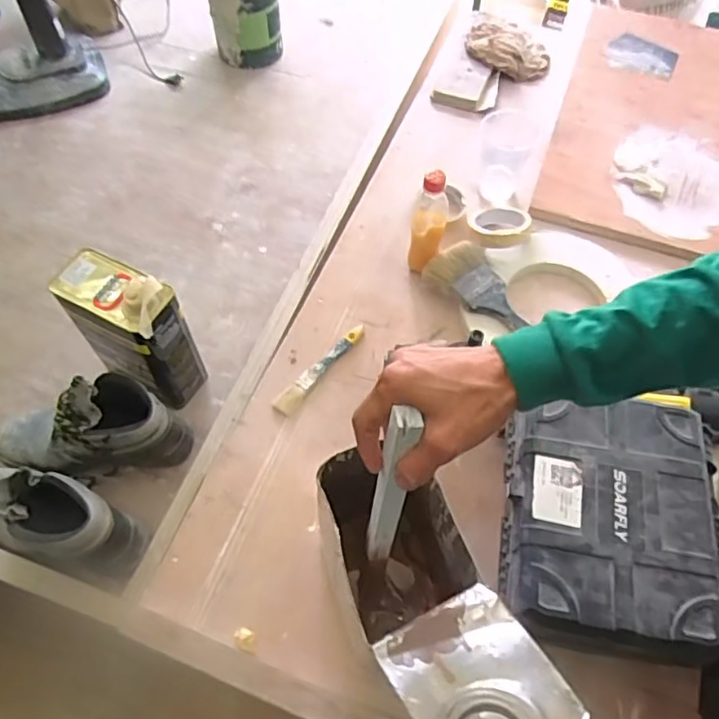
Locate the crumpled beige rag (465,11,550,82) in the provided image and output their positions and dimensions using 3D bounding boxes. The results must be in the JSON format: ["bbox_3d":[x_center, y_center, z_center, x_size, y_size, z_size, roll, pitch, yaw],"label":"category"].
[{"bbox_3d":[0.297,-0.636,1.211,0.188,0.045,0.150,25,58,15],"label":"crumpled beige rag"}]

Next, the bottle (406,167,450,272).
[{"bbox_3d":[0.100,-0.198,0.854,0.049,0.161,0.049,10,60,5],"label":"bottle"}]

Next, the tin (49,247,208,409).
[{"bbox_3d":[-0.352,-0.044,0.932,0.170,0.238,0.093,28,63,14],"label":"tin"}]

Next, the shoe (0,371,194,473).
[{"bbox_3d":[-0.418,0.107,0.915,0.290,0.145,0.113,0,60,-1],"label":"shoe"}]

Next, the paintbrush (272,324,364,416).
[{"bbox_3d":[-0.054,0.009,0.841,0.028,0.014,0.174,34,65,18],"label":"paintbrush"}]

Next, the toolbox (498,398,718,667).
[{"bbox_3d":[0.271,0.173,0.625,0.227,0.079,0.251,7,55,3],"label":"toolbox"}]

